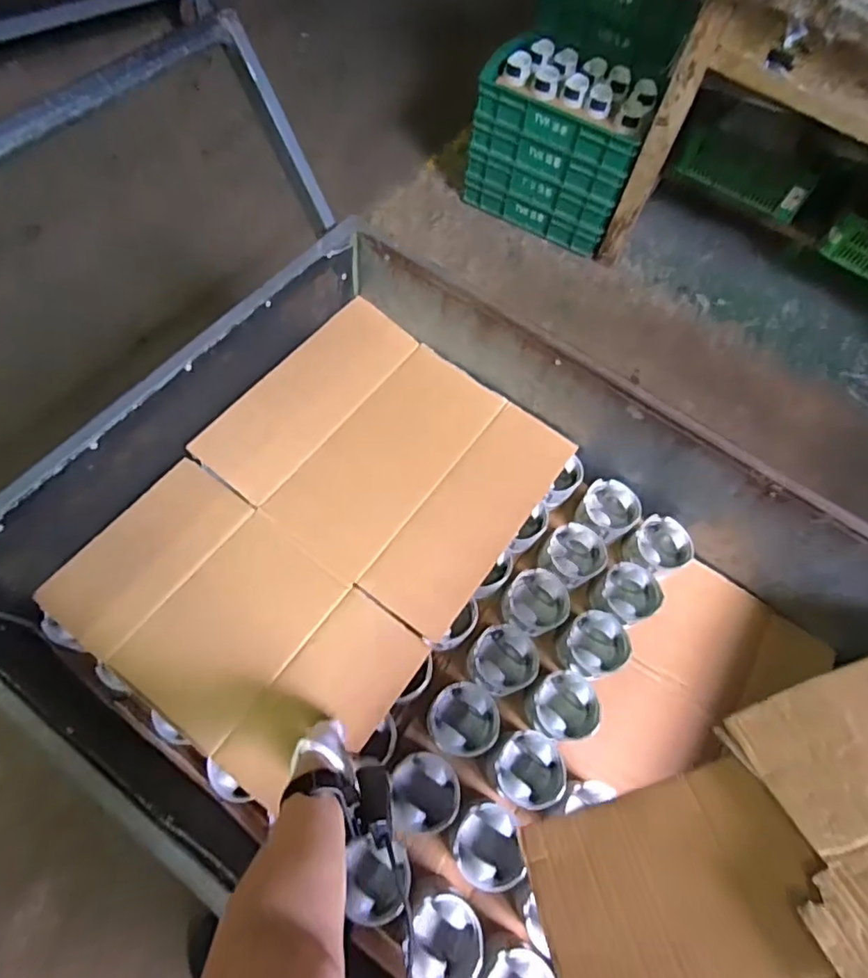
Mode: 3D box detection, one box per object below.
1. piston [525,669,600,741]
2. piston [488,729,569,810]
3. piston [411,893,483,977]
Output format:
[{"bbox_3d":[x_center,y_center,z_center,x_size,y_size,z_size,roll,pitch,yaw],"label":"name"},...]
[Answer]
[{"bbox_3d":[0.184,0.318,0.811,0.099,0.070,0.098,-1,63,-3],"label":"piston"},{"bbox_3d":[0.130,0.387,0.763,0.090,0.072,0.092,1,63,-2],"label":"piston"},{"bbox_3d":[0.015,0.551,0.680,0.087,0.056,0.093,7,63,1],"label":"piston"}]

